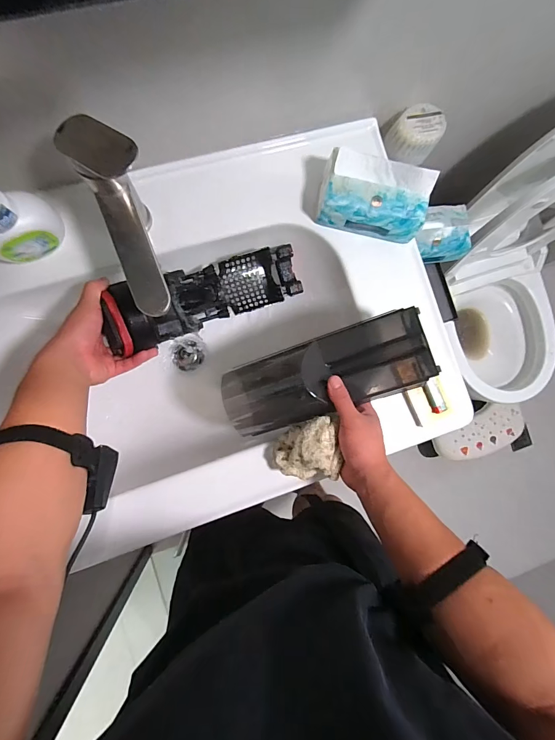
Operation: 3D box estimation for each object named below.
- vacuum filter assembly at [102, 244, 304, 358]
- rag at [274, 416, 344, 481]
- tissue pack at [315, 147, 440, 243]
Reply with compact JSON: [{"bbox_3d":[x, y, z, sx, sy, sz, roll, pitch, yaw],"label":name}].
[{"bbox_3d":[-0.111,-0.112,0.541,0.295,0.102,0.094,-27,89,-27],"label":"vacuum filter assembly"},{"bbox_3d":[0.038,0.105,0.462,0.077,0.067,0.079,-7,86,-8],"label":"rag"},{"bbox_3d":[0.137,-0.246,0.502,0.146,0.076,0.080,14,84,-6],"label":"tissue pack"}]

